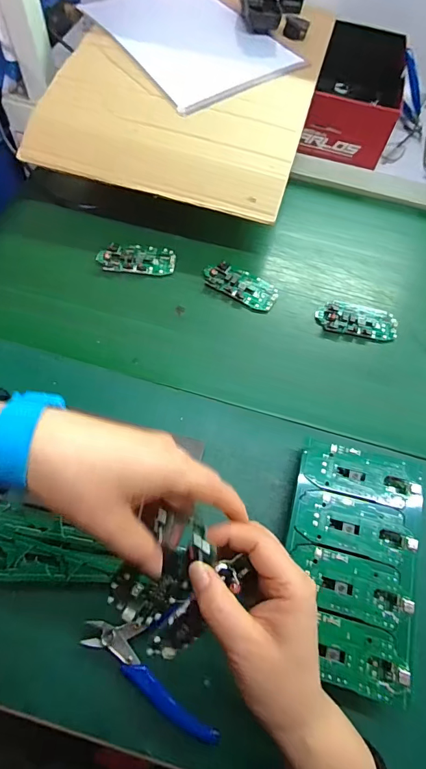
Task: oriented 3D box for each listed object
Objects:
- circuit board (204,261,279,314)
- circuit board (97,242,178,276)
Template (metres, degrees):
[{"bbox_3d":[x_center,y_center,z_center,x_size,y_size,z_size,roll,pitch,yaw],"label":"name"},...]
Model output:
[{"bbox_3d":[0.037,-0.130,0.521,0.095,0.013,0.051,30,65,11],"label":"circuit board"},{"bbox_3d":[-0.100,-0.167,0.531,0.098,0.012,0.050,4,63,-2],"label":"circuit board"}]

